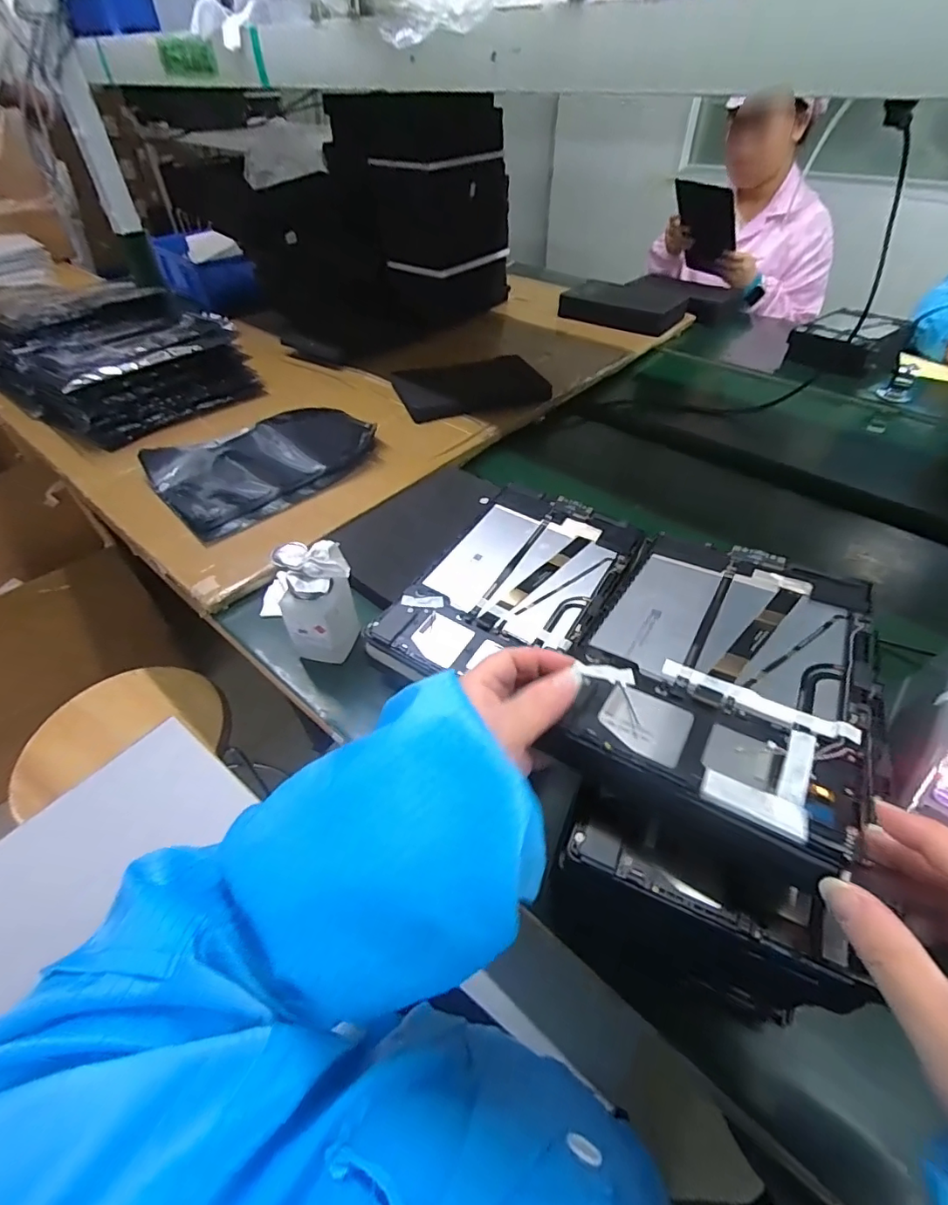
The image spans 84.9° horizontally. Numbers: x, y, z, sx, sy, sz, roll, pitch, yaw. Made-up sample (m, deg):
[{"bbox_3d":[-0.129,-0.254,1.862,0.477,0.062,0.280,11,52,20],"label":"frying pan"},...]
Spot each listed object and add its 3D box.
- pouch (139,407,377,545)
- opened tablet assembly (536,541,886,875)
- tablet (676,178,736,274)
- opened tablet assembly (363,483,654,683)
[{"bbox_3d":[-0.295,-0.217,0.747,0.211,0.034,0.303,31,54,28],"label":"pouch"},{"bbox_3d":[0.153,0.028,0.311,0.148,0.007,0.232,18,40,23],"label":"opened tablet assembly"},{"bbox_3d":[0.561,-0.900,1.252,0.016,0.204,0.156,-42,55,-3],"label":"tablet"},{"bbox_3d":[0.038,-0.017,0.455,0.152,0.018,0.245,25,51,23],"label":"opened tablet assembly"}]

